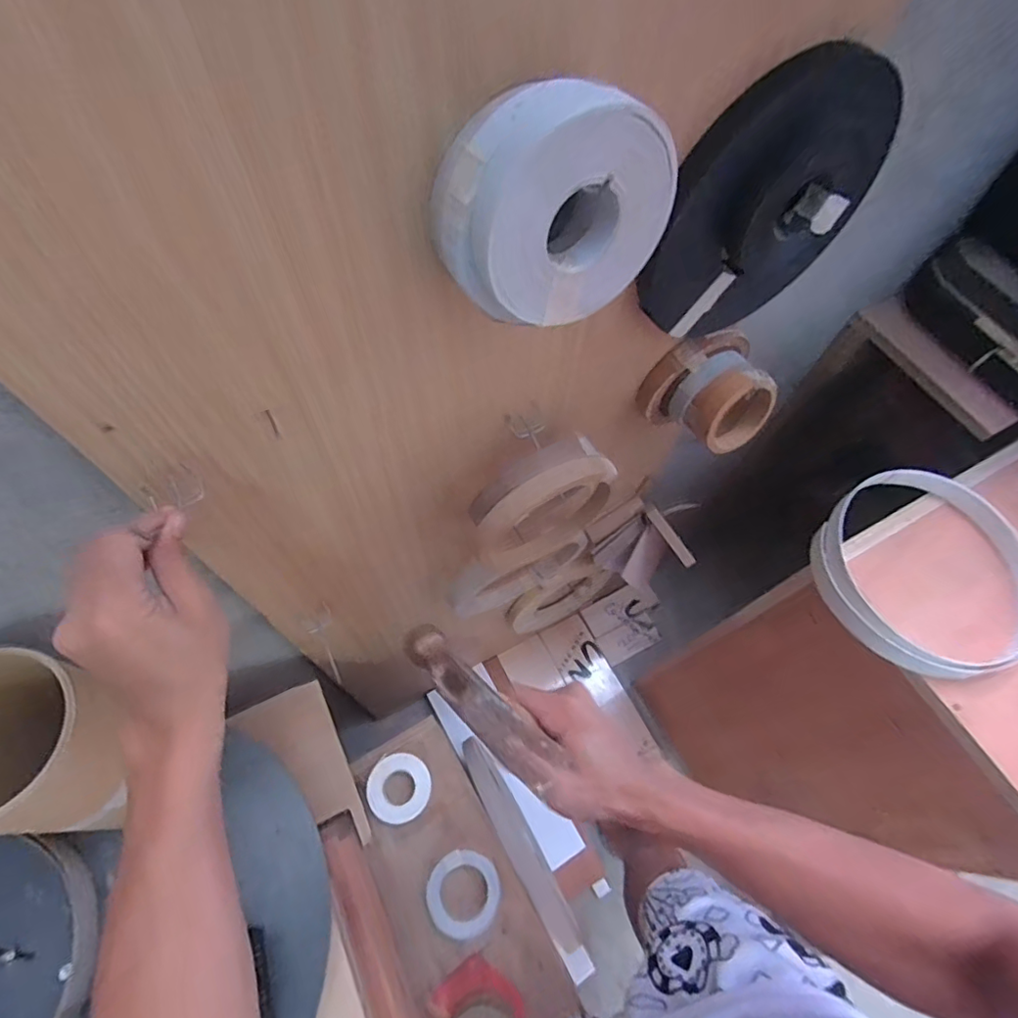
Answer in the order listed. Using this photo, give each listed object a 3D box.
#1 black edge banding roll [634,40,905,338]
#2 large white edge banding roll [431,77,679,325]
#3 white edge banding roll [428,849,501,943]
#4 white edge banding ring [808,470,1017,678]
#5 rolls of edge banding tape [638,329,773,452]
[{"bbox_3d":[0.216,-0.242,0.453,0.217,0.206,0.043,-18,65,-12],"label":"black edge banding roll"},{"bbox_3d":[0.026,-0.174,0.315,0.134,0.114,0.067,-16,65,-11],"label":"large white edge banding roll"},{"bbox_3d":[-0.057,0.497,0.708,0.091,0.026,0.095,1,63,-2],"label":"white edge banding roll"},{"bbox_3d":[0.489,0.072,0.629,0.242,0.052,0.247,1,63,-2],"label":"white edge banding ring"},{"bbox_3d":[0.229,-0.123,0.615,0.131,0.102,0.099,-14,64,-10],"label":"rolls of edge banding tape"}]

